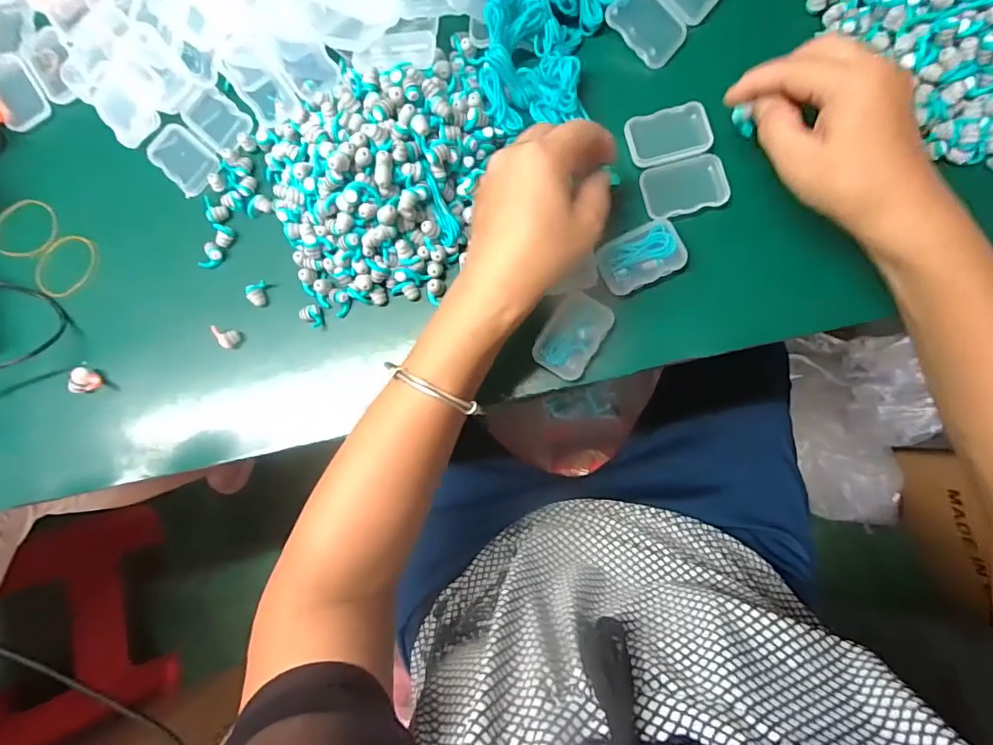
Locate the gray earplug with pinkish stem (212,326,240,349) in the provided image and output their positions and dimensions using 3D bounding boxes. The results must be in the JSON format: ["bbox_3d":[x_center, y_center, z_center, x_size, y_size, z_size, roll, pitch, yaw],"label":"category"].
[{"bbox_3d":[-0.196,-0.025,0.360,0.018,0.012,0.013,21,88,7],"label":"gray earplug with pinkish stem"}]

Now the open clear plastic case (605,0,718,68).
[{"bbox_3d":[0.121,-0.264,0.358,0.055,0.011,0.076,39,90,-7],"label":"open clear plastic case"}]

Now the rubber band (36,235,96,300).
[{"bbox_3d":[-0.329,-0.083,0.382,0.042,0.006,0.050,33,84,1],"label":"rubber band"}]

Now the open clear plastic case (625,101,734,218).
[{"bbox_3d":[0.124,-0.145,0.345,0.056,0.009,0.074,-15,82,3],"label":"open clear plastic case"}]

